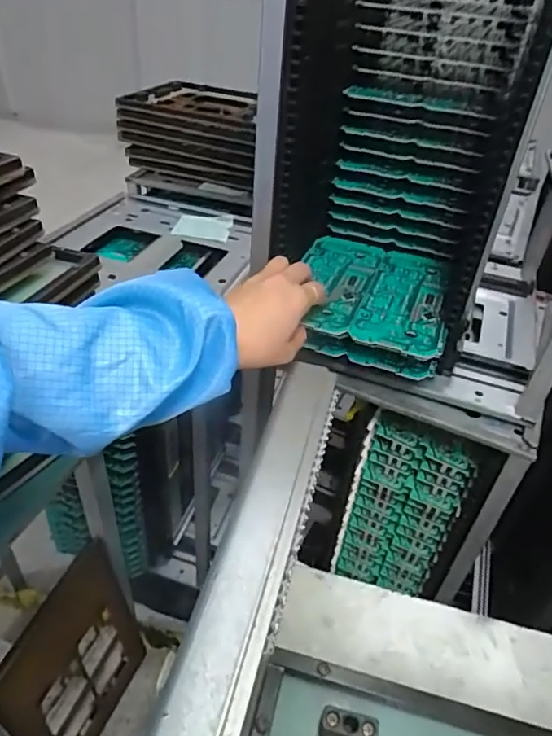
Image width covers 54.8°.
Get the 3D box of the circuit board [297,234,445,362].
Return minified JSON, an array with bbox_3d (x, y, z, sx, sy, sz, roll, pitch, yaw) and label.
[{"bbox_3d":[0.103,-0.085,0.578,0.151,0.008,0.205,12,40,8],"label":"circuit board"}]

